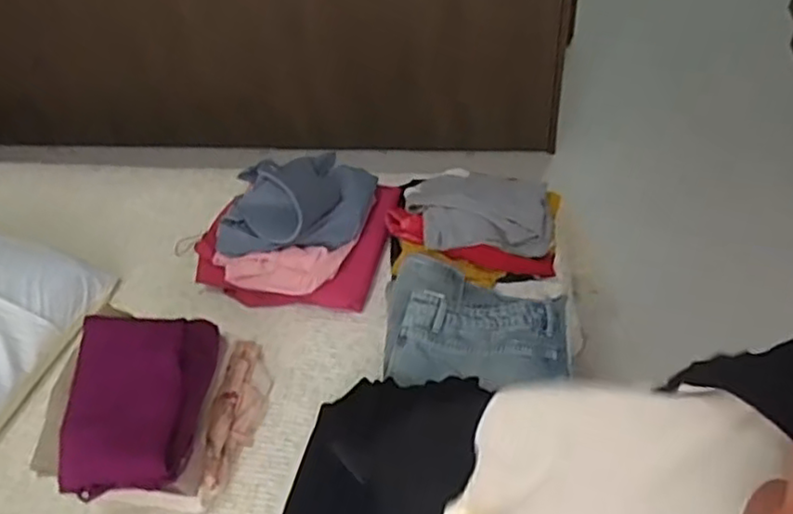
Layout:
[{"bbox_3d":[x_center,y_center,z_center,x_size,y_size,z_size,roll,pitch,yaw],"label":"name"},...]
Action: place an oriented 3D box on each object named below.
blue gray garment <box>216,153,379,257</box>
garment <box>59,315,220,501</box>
[{"bbox_3d":[-0.178,-0.111,1.174,0.273,0.099,0.203,-5,49,2],"label":"blue gray garment"},{"bbox_3d":[-0.349,0.185,0.914,0.181,0.079,0.228,-5,49,2],"label":"garment"}]

